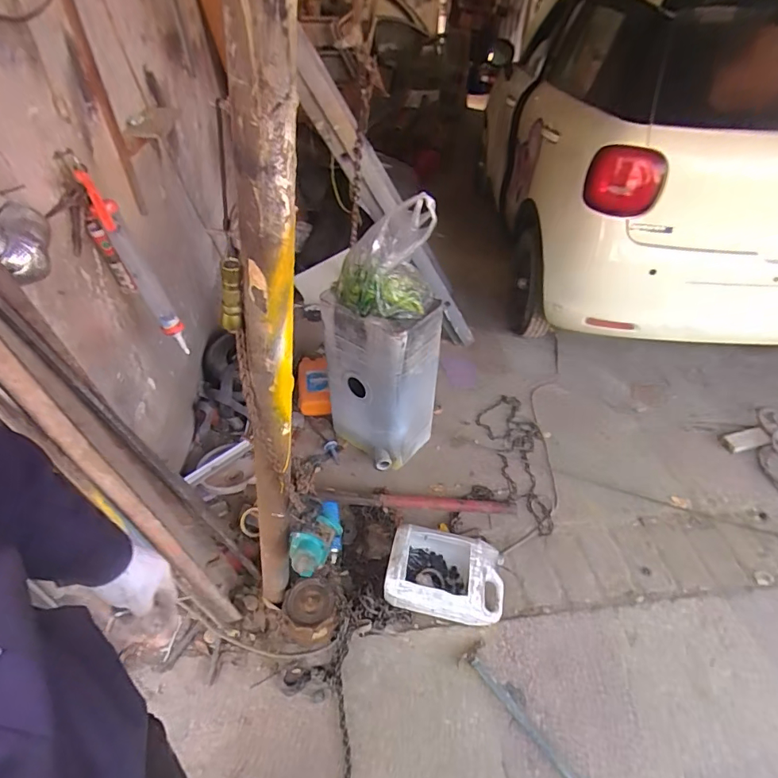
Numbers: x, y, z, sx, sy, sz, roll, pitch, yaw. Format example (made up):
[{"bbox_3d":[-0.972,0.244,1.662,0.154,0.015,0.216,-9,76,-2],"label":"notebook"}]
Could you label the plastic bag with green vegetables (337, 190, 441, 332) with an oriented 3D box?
[{"bbox_3d":[-0.012,-0.392,1.425,0.303,0.319,0.252,-3,42,-3],"label":"plastic bag with green vegetables"}]

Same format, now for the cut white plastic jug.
[{"bbox_3d":[0.174,0.562,1.417,0.335,0.159,0.246,11,43,12],"label":"cut white plastic jug"}]

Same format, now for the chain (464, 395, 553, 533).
[{"bbox_3d":[0.477,0.264,1.877,0.282,0.026,0.699,6,42,6],"label":"chain"}]

